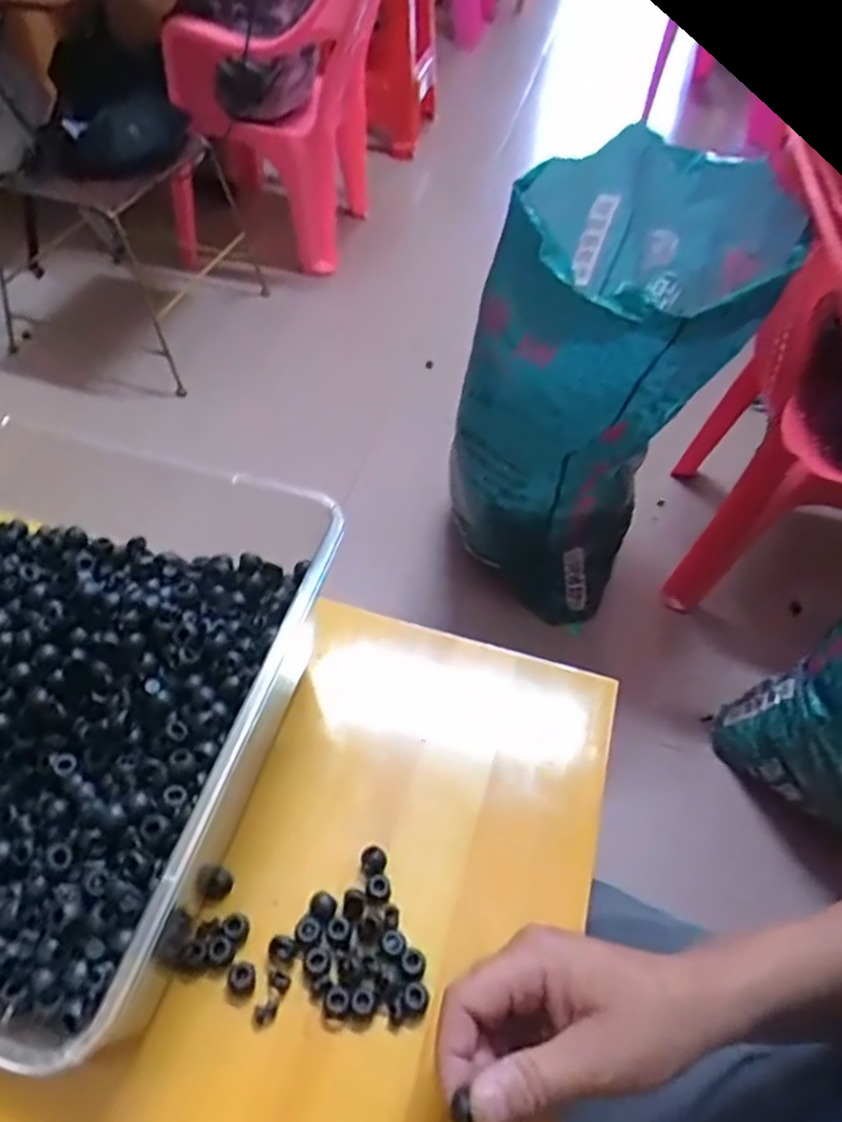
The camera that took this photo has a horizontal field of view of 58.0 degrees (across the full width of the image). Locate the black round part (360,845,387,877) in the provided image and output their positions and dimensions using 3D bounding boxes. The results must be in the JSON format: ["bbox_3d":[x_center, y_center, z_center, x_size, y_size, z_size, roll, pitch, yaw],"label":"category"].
[{"bbox_3d":[-0.029,0.179,0.455,0.015,0.010,0.015,2,50,-3],"label":"black round part"}]

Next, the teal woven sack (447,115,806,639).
[{"bbox_3d":[0.256,-0.215,1.052,0.284,0.601,0.334,29,53,18],"label":"teal woven sack"}]

